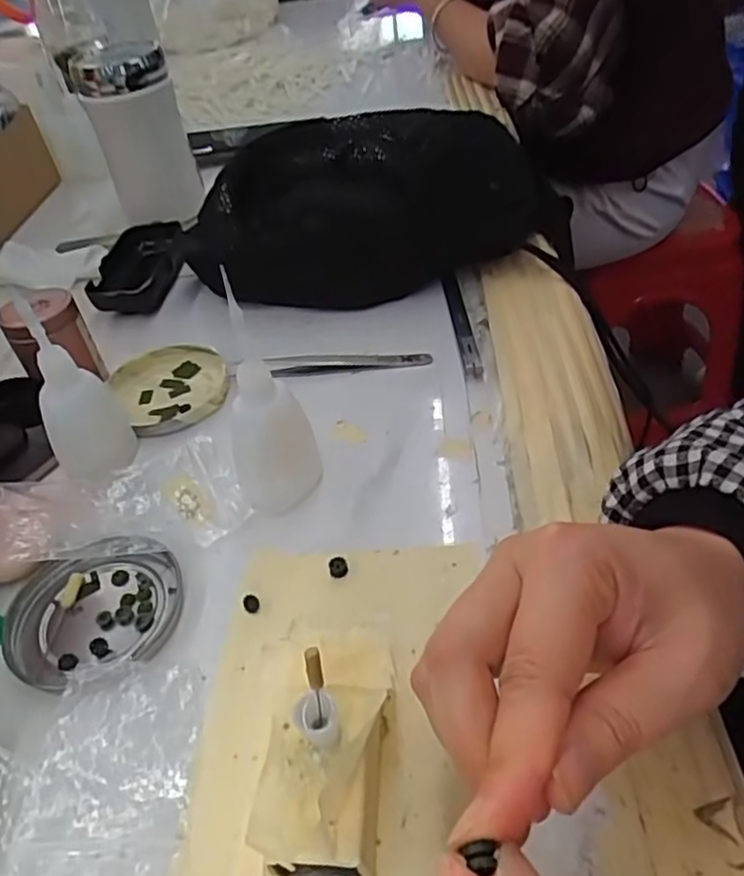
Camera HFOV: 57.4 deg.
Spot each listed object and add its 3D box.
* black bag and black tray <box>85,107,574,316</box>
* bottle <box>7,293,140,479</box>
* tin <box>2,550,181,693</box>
[{"bbox_3d":[-0.032,-0.168,0.487,0.359,0.106,0.119,-4,43,5],"label":"black bag and black tray"},{"bbox_3d":[-0.158,-0.025,0.354,0.039,0.105,0.033,-23,45,-15],"label":"bottle"},{"bbox_3d":[-0.128,0.083,0.311,0.075,0.009,0.069,-4,43,4],"label":"tin"}]

